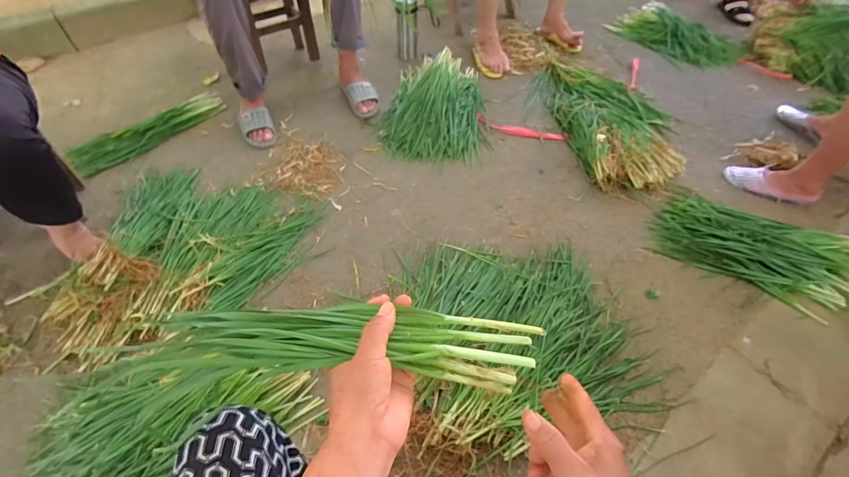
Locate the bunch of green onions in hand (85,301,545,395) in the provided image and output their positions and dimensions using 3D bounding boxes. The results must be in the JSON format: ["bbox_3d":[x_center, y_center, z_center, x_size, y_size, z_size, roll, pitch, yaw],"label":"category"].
[{"bbox_3d":[-0.090,0.091,0.372,0.361,0.033,0.067,1,55,1],"label":"bunch of green onions in hand"}]

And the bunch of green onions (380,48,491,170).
[{"bbox_3d":[0.035,-0.483,1.428,0.351,0.115,0.523,4,52,1],"label":"bunch of green onions"}]

